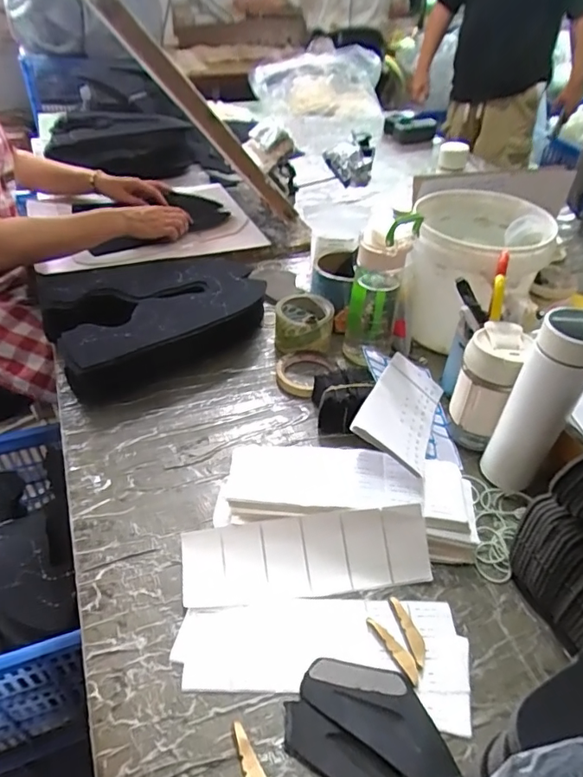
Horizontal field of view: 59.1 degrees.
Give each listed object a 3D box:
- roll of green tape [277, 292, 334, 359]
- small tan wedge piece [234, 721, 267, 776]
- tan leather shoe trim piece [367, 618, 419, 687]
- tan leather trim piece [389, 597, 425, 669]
[{"bbox_3d":[0.020,-0.106,0.832,0.100,0.052,0.106,-5,41,-10],"label":"roll of green tape"},{"bbox_3d":[-0.030,0.300,0.405,0.016,0.009,0.065,-12,43,-16],"label":"small tan wedge piece"},{"bbox_3d":[0.096,0.240,0.475,0.014,0.005,0.066,-23,47,-27],"label":"tan leather shoe trim piece"},{"bbox_3d":[0.112,0.230,0.488,0.015,0.008,0.064,-8,42,-12],"label":"tan leather trim piece"}]

